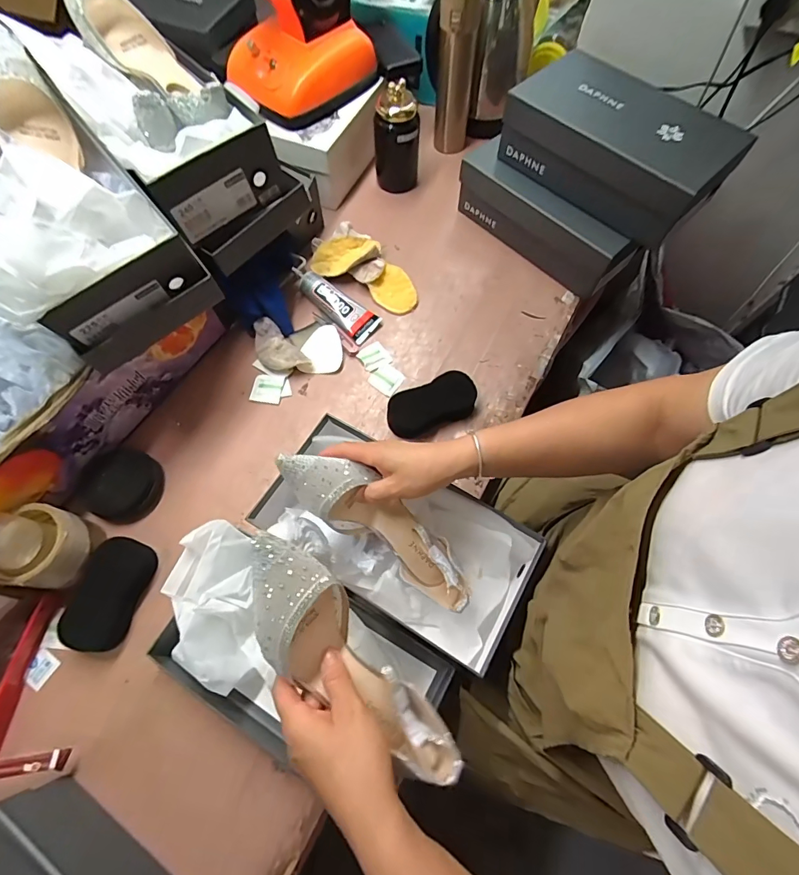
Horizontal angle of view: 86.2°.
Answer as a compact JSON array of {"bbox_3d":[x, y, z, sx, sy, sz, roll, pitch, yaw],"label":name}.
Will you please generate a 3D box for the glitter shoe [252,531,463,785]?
[{"bbox_3d":[-0.049,0.178,0.348,0.075,0.073,0.227,-43,96,-17],"label":"glitter shoe"}]

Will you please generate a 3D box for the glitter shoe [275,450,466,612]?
[{"bbox_3d":[-0.024,0.088,0.453,0.230,0.079,0.064,40,70,-12],"label":"glitter shoe"}]

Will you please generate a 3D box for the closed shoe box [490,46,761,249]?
[{"bbox_3d":[0.316,-0.427,0.622,0.294,0.098,0.166,42,73,16],"label":"closed shoe box"}]

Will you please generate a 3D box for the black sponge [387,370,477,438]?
[{"bbox_3d":[0.045,-0.046,0.616,0.130,0.037,0.067,-17,67,-6],"label":"black sponge"}]

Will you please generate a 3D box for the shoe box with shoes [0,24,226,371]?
[{"bbox_3d":[-0.376,-0.255,0.461,0.188,0.159,0.304,-36,71,-14],"label":"shoe box with shoes"}]

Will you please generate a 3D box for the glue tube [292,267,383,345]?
[{"bbox_3d":[-0.108,-0.218,0.682,0.165,0.025,0.054,35,71,13],"label":"glue tube"}]

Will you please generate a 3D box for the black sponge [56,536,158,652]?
[{"bbox_3d":[-0.349,0.186,0.515,0.061,0.033,0.123,13,67,5],"label":"black sponge"}]

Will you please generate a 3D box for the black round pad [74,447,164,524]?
[{"bbox_3d":[-0.372,0.060,0.564,0.109,0.032,0.094,26,69,10],"label":"black round pad"}]

